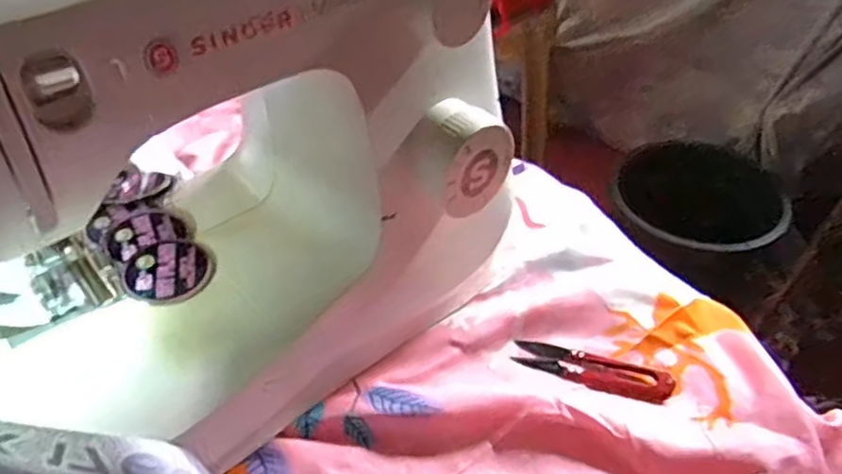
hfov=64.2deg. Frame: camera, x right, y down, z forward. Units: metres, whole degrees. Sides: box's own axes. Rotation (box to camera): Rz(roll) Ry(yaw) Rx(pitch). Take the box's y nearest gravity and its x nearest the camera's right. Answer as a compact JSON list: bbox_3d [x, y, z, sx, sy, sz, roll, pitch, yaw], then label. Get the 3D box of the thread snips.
[{"bbox_3d":[0.114,0.087,0.445,0.100,0.017,0.029,18,47,14],"label":"thread snips"}]

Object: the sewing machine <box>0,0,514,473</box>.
[{"bbox_3d":[-0.101,-0.046,0.378,0.337,0.259,0.174,-31,54,-29],"label":"sewing machine"}]

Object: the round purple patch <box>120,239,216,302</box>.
[{"bbox_3d":[-0.148,0.019,0.395,0.050,0.004,0.049,2,45,-2],"label":"round purple patch"}]

